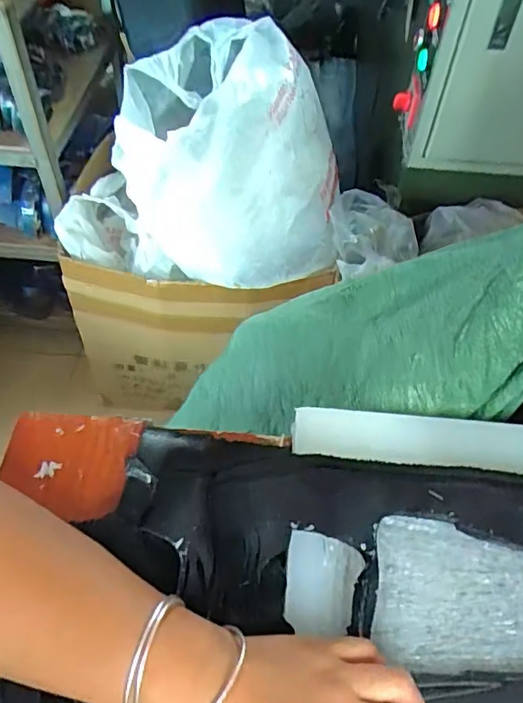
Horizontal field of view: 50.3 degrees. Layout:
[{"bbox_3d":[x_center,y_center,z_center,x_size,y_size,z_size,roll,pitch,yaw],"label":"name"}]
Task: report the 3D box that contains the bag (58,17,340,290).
[{"bbox_3d":[-0.118,-0.406,1.152,0.542,0.426,0.427,6,53,2],"label":"bag"}]

